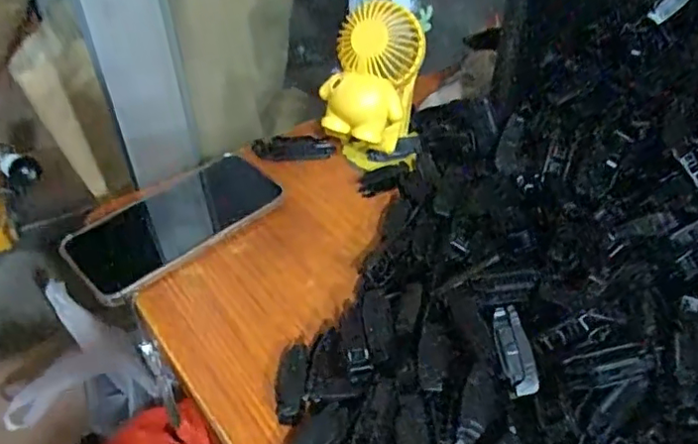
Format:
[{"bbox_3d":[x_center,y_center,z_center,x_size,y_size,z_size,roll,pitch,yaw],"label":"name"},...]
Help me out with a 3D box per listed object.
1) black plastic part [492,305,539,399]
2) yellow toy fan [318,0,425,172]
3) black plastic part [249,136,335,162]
[{"bbox_3d":[0.092,0.072,0.329,0.016,0.008,0.049,-7,69,-8],"label":"black plastic part"},{"bbox_3d":[0.019,-0.098,0.490,0.075,0.151,0.078,13,45,13],"label":"yellow toy fan"},{"bbox_3d":[-0.051,-0.068,0.553,0.075,0.023,0.013,-6,44,-6],"label":"black plastic part"}]

